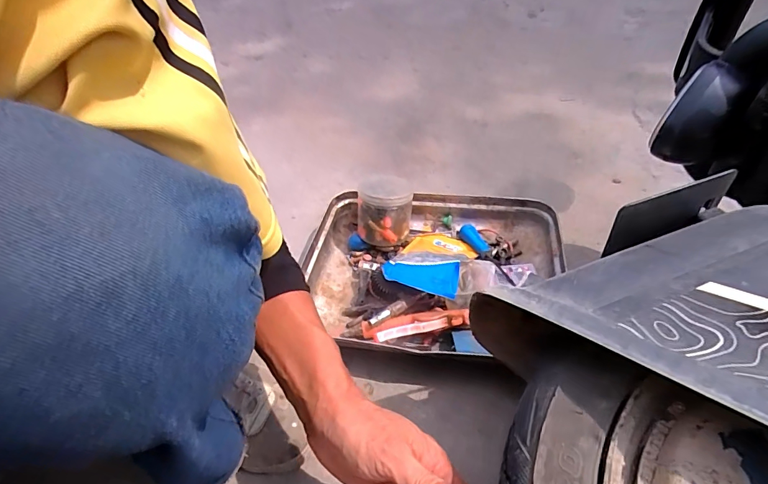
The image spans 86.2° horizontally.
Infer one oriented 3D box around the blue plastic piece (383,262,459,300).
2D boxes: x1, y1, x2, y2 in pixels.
[{"bbox_3d":[0.047,0.046,0.540,0.099,0.008,0.049,5,45,13],"label":"blue plastic piece"}]

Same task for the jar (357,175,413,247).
[{"bbox_3d":[0.005,-0.050,0.649,0.087,0.103,0.080,5,33,16],"label":"jar"}]

